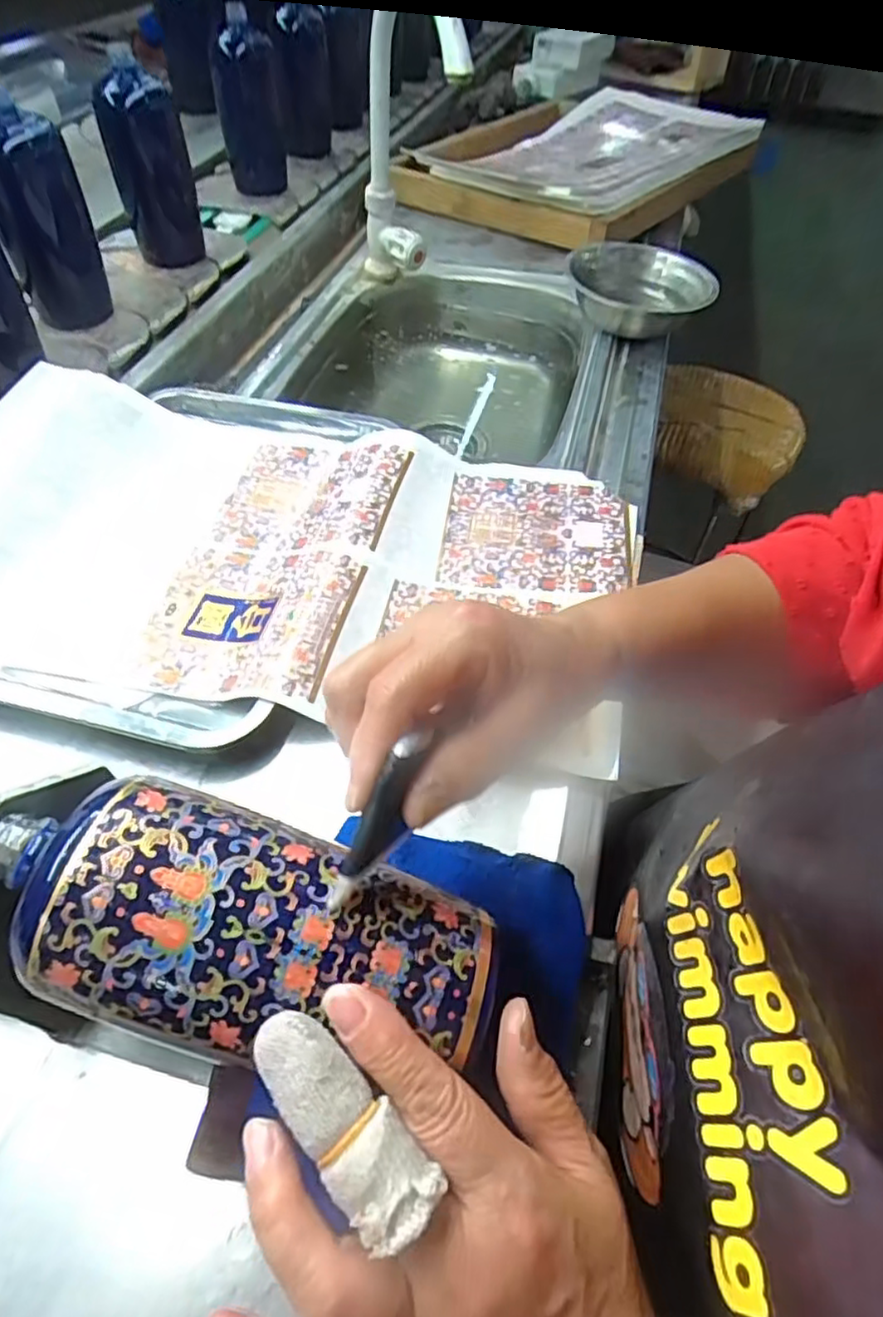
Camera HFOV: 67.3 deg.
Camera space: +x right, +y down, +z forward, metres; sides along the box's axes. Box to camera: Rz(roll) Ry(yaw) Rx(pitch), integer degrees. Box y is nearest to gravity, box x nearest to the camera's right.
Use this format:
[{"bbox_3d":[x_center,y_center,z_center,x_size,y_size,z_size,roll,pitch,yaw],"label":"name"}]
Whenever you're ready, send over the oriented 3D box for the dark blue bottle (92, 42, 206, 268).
[{"bbox_3d":[-0.335,-0.565,0.758,0.074,0.180,0.062,-23,57,-20],"label":"dark blue bottle"}]

